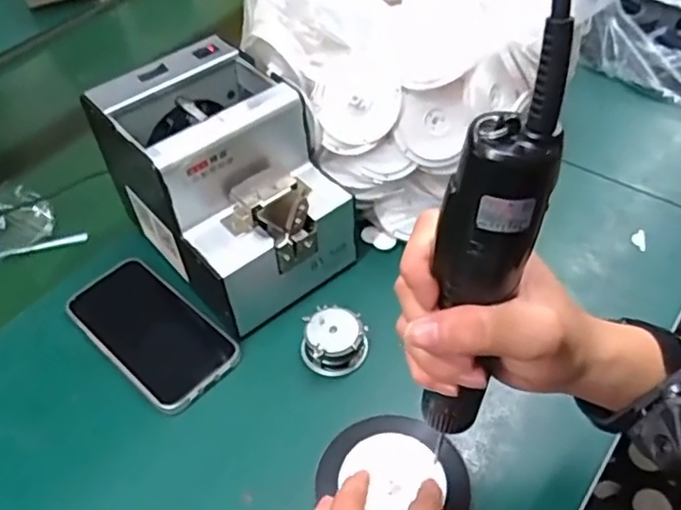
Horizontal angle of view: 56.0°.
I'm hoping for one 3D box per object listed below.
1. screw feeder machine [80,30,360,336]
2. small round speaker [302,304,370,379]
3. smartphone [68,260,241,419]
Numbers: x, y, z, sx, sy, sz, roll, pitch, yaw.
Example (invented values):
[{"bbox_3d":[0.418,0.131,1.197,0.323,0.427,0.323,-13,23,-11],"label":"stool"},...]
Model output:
[{"bbox_3d":[-0.089,-0.062,0.512,0.130,0.138,0.174,-34,54,-24],"label":"screw feeder machine"},{"bbox_3d":[-0.005,0.065,0.483,0.046,0.028,0.043,-2,48,2],"label":"small round speaker"},{"bbox_3d":[-0.150,0.060,0.508,0.146,0.013,0.076,32,57,29],"label":"smartphone"}]

